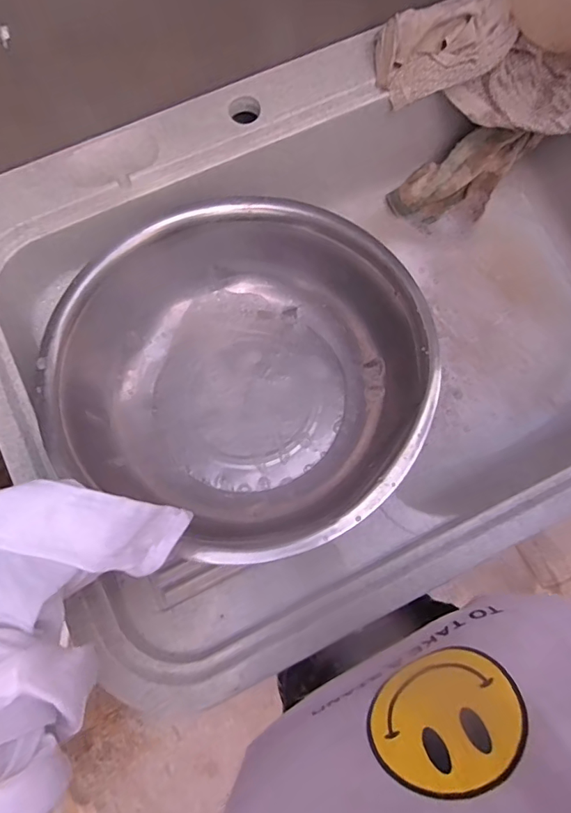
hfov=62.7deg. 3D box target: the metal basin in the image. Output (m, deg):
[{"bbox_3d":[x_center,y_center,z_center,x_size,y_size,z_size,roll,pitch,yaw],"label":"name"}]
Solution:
[{"bbox_3d":[-0.043,-0.046,0.458,0.341,0.125,0.312,0,78,-2],"label":"metal basin"}]

